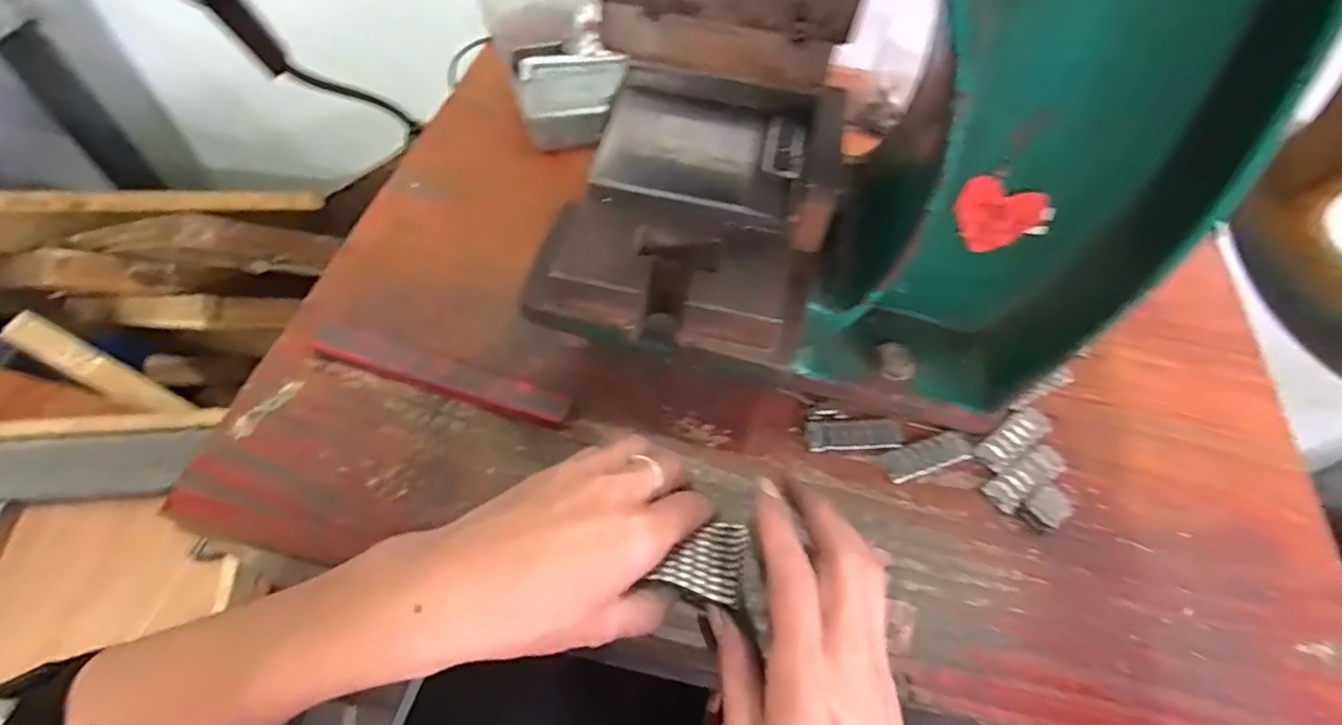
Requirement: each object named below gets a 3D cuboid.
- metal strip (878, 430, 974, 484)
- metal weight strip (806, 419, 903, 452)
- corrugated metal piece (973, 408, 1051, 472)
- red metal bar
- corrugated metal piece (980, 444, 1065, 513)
[{"bbox_3d":[0.143,0.052,0.351,0.054,0.004,0.019,-16,61,-13],"label":"metal strip"},{"bbox_3d":[0.103,0.041,0.353,0.053,0.004,0.018,-1,59,-4],"label":"metal weight strip"},{"bbox_3d":[0.196,0.042,0.358,0.049,0.004,0.020,-31,65,-20],"label":"corrugated metal piece"},{"bbox_3d":[-0.131,0.006,0.353,0.151,0.010,0.025,18,51,2],"label":"red metal bar"},{"bbox_3d":[0.197,0.062,0.347,0.054,0.007,0.018,-30,65,-20],"label":"corrugated metal piece"}]

